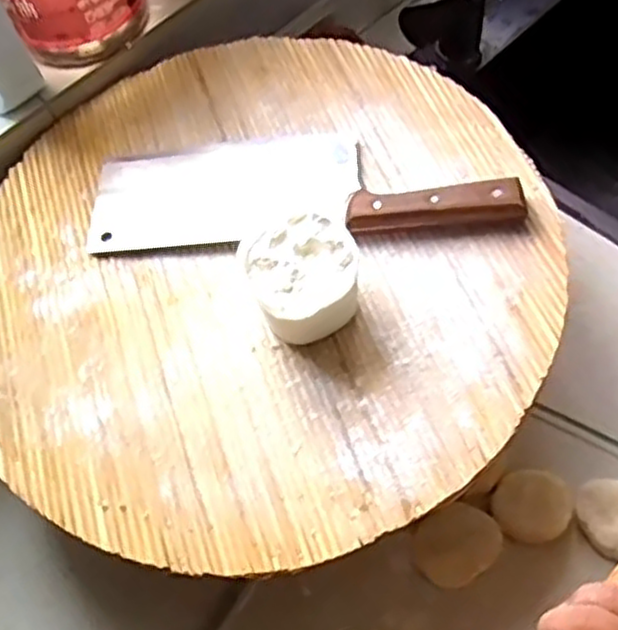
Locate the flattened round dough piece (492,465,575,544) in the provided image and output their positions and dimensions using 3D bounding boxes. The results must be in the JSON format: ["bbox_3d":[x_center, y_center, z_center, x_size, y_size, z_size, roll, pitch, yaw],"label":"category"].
[{"bbox_3d":[0.159,0.134,0.531,0.052,0.011,0.050,-2,60,4],"label":"flattened round dough piece"}]

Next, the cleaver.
[{"bbox_3d":[-0.008,-0.102,0.546,0.304,0.032,0.096,-2,60,4],"label":"cleaver"}]

